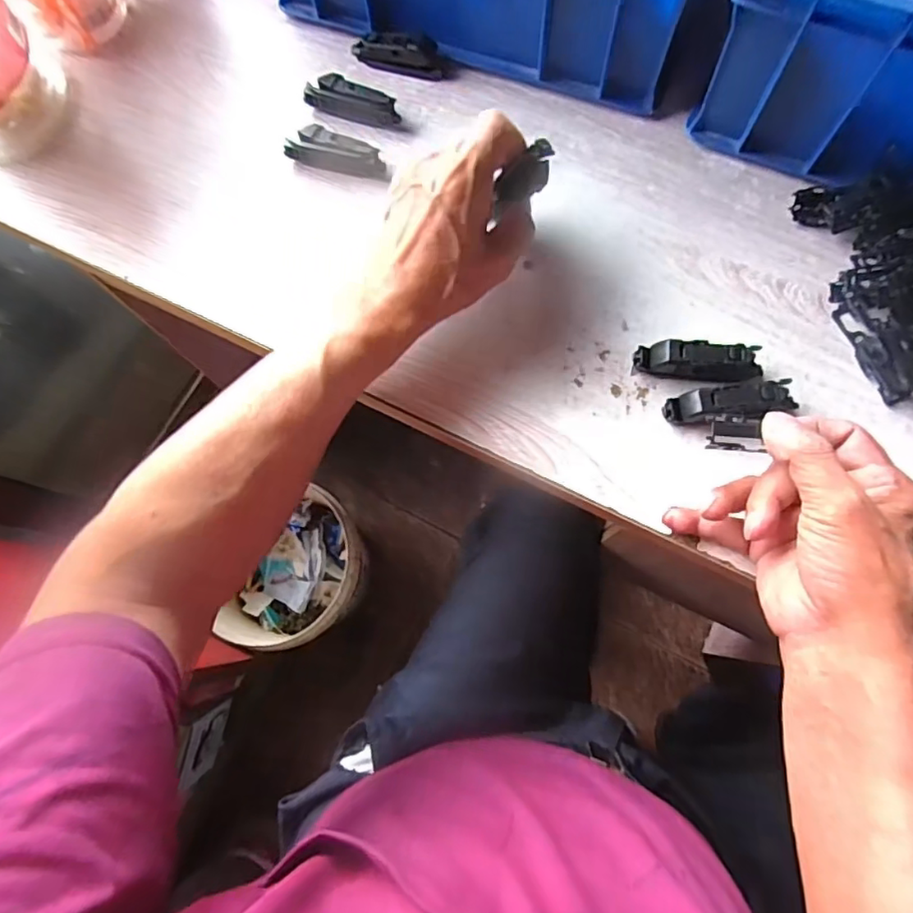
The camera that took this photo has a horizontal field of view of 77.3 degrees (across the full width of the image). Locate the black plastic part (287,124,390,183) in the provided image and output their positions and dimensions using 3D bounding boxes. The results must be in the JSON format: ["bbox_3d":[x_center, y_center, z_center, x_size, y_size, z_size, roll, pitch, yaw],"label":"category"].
[{"bbox_3d":[-0.086,-0.226,0.428,0.082,0.020,0.021,20,77,8],"label":"black plastic part"}]

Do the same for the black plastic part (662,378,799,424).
[{"bbox_3d":[0.172,-0.032,0.360,0.076,0.024,0.024,-2,75,3],"label":"black plastic part"}]

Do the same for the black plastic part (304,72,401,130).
[{"bbox_3d":[-0.079,-0.274,0.440,0.074,0.017,0.022,18,76,8],"label":"black plastic part"}]

